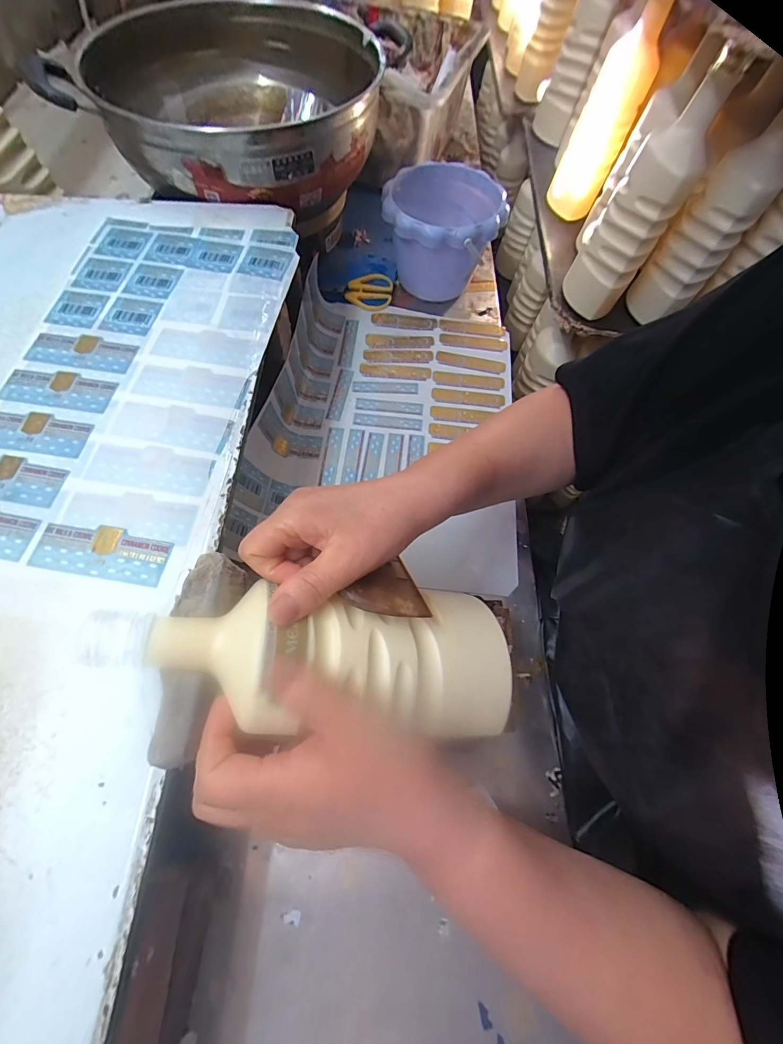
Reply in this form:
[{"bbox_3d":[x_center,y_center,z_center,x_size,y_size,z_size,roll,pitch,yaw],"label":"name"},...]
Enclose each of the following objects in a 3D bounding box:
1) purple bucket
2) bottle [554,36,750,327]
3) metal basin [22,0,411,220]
[{"bbox_3d":[0.067,-0.395,0.560,0.150,0.117,0.159,1,67,-2],"label":"purple bucket"},{"bbox_3d":[0.292,-0.371,0.473,0.082,0.225,0.083,29,68,10],"label":"bottle"},{"bbox_3d":[-0.161,-0.511,0.476,0.290,0.072,0.340,19,68,6],"label":"metal basin"}]

